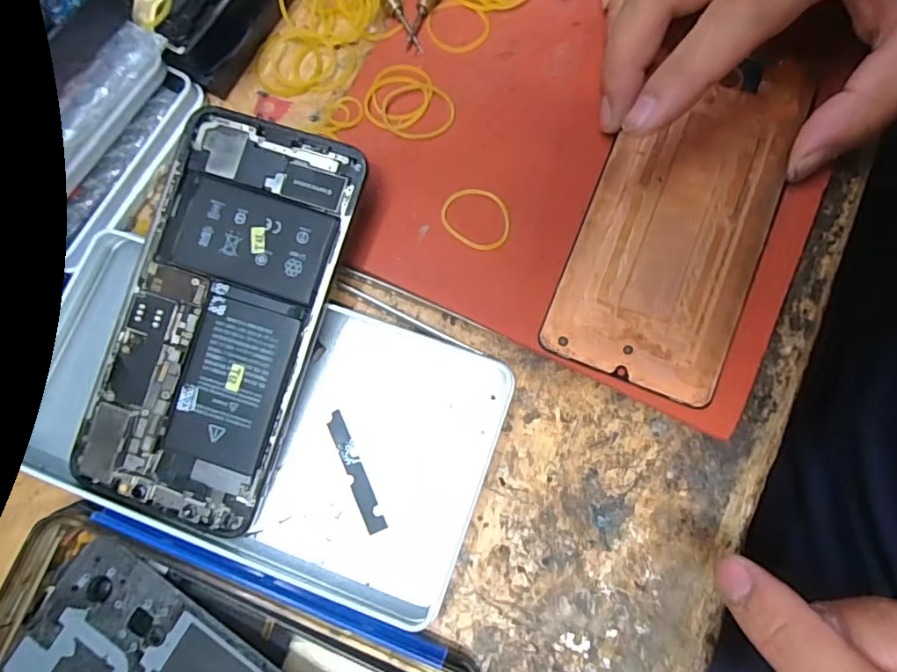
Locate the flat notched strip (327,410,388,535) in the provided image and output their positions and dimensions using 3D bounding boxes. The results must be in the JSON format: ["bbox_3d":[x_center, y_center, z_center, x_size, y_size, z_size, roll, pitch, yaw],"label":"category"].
[{"bbox_3d":[-0.037,0.053,0.201,0.007,0.004,0.048,-23,76,-11],"label":"flat notched strip"}]

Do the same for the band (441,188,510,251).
[{"bbox_3d":[0.012,-0.050,0.215,0.030,0.004,0.025,34,81,8],"label":"band"}]

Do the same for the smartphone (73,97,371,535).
[{"bbox_3d":[-0.088,-0.008,0.200,0.073,0.004,0.153,17,87,5],"label":"smartphone"}]

